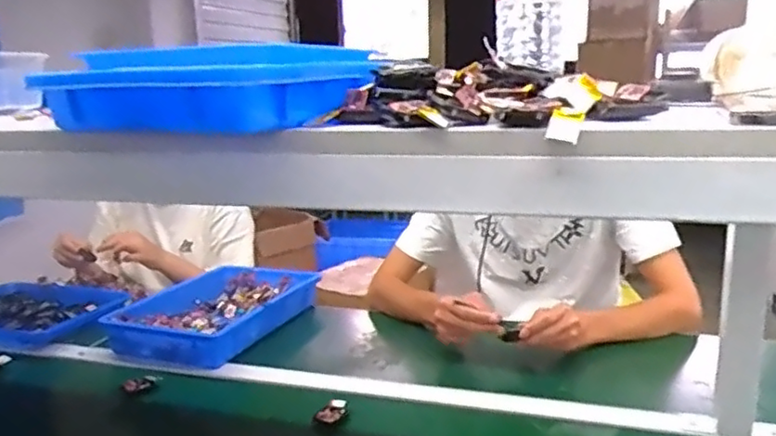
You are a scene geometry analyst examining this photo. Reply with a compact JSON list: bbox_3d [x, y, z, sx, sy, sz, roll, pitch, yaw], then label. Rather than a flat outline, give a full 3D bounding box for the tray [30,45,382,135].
[{"bbox_3d":[-0.136,-0.102,0.509,0.219,0.057,0.181,4,15,24],"label":"tray"}]

